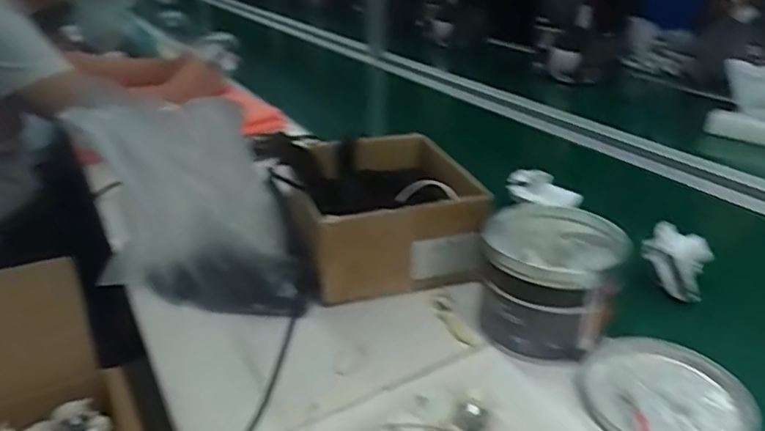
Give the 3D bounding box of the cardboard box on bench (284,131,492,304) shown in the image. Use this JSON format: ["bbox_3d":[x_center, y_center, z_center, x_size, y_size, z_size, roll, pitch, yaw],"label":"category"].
[{"bbox_3d":[0.008,-0.001,0.681,0.199,0.114,0.201,-5,27,-12],"label":"cardboard box on bench"}]

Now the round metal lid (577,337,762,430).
[{"bbox_3d":[0.238,0.151,0.482,0.128,0.020,0.128,1,27,0],"label":"round metal lid"}]

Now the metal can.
[{"bbox_3d":[0.166,0.059,0.558,0.127,0.112,0.127,1,27,0],"label":"metal can"}]

